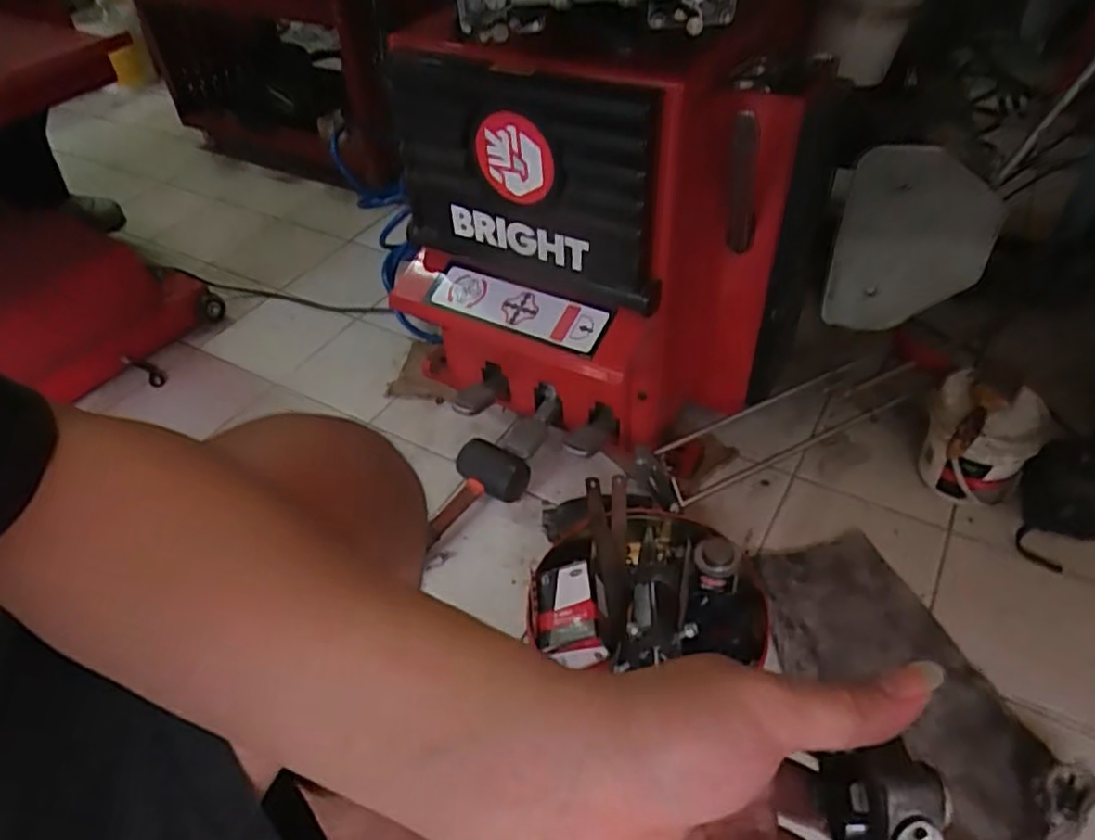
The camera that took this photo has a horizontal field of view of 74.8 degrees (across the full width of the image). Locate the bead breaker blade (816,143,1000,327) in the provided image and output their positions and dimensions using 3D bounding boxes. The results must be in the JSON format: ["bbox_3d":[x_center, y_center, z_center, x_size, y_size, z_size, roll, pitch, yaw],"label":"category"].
[{"bbox_3d":[0.425,-0.203,0.846,0.163,0.220,0.033,19,48,22],"label":"bead breaker blade"}]

